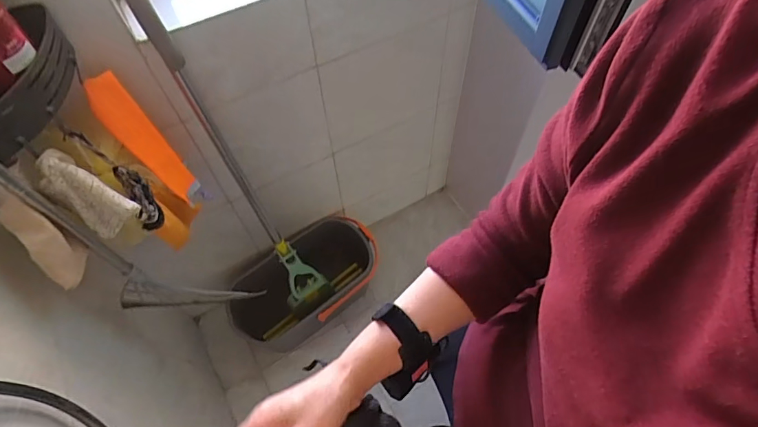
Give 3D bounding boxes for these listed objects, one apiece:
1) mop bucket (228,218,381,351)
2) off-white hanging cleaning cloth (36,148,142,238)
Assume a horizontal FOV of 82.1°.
[{"bbox_3d":[-0.218,0.219,1.349,0.467,0.196,0.272,-25,62,-13],"label":"mop bucket"},{"bbox_3d":[-0.430,-0.025,0.633,0.086,0.137,0.031,-37,40,16],"label":"off-white hanging cleaning cloth"}]

